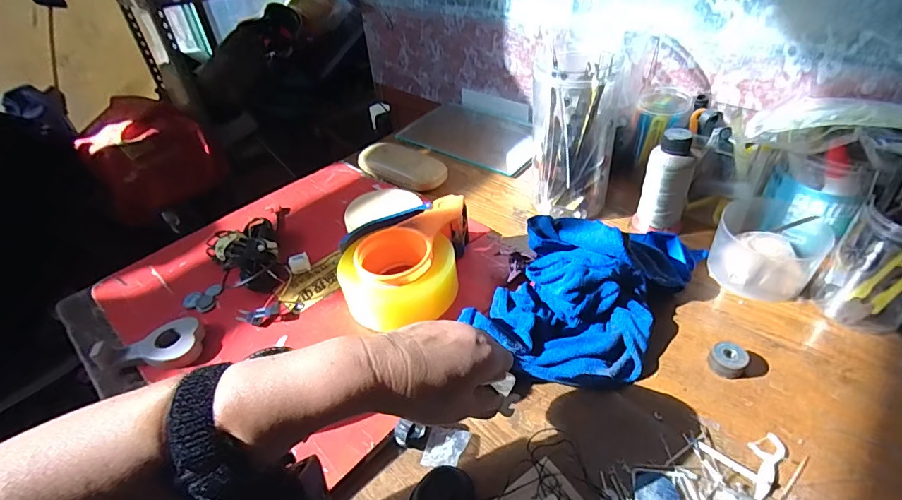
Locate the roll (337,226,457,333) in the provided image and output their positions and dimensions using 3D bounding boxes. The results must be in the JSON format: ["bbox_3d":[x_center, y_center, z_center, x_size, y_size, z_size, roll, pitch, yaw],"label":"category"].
[{"bbox_3d":[-0.052,0.032,0.464,0.104,0.063,0.111,-3,40,3],"label":"roll"}]

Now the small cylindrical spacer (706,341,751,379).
[{"bbox_3d":[0.249,0.099,0.402,0.025,0.020,0.028,-30,46,-27],"label":"small cylindrical spacer"}]

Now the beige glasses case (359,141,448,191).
[{"bbox_3d":[-0.078,-0.131,0.681,0.143,0.028,0.053,23,48,30],"label":"beige glasses case"}]

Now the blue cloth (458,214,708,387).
[{"bbox_3d":[0.137,0.029,0.449,0.156,0.065,0.257,24,48,31],"label":"blue cloth"}]

